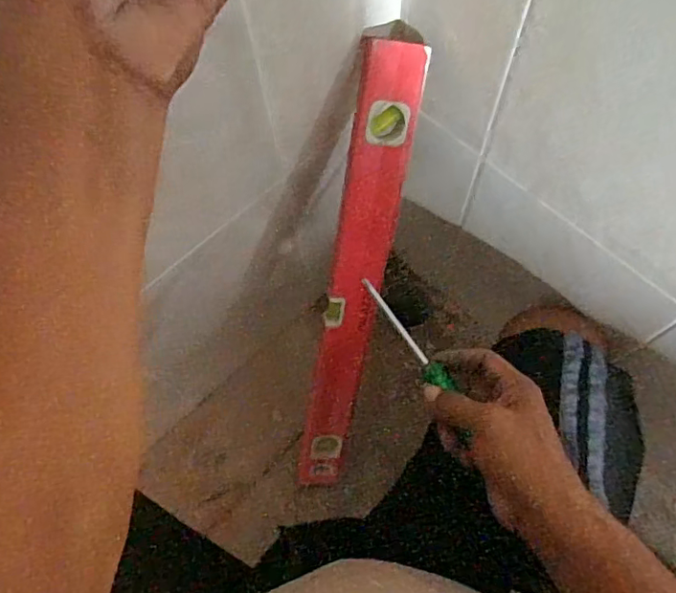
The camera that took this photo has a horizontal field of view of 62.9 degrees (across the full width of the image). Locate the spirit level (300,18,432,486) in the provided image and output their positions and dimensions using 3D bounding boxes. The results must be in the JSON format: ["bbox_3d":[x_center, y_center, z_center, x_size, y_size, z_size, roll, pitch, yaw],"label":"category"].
[{"bbox_3d":[0.017,0.003,0.645,0.063,0.572,0.028,13,27,7],"label":"spirit level"}]

